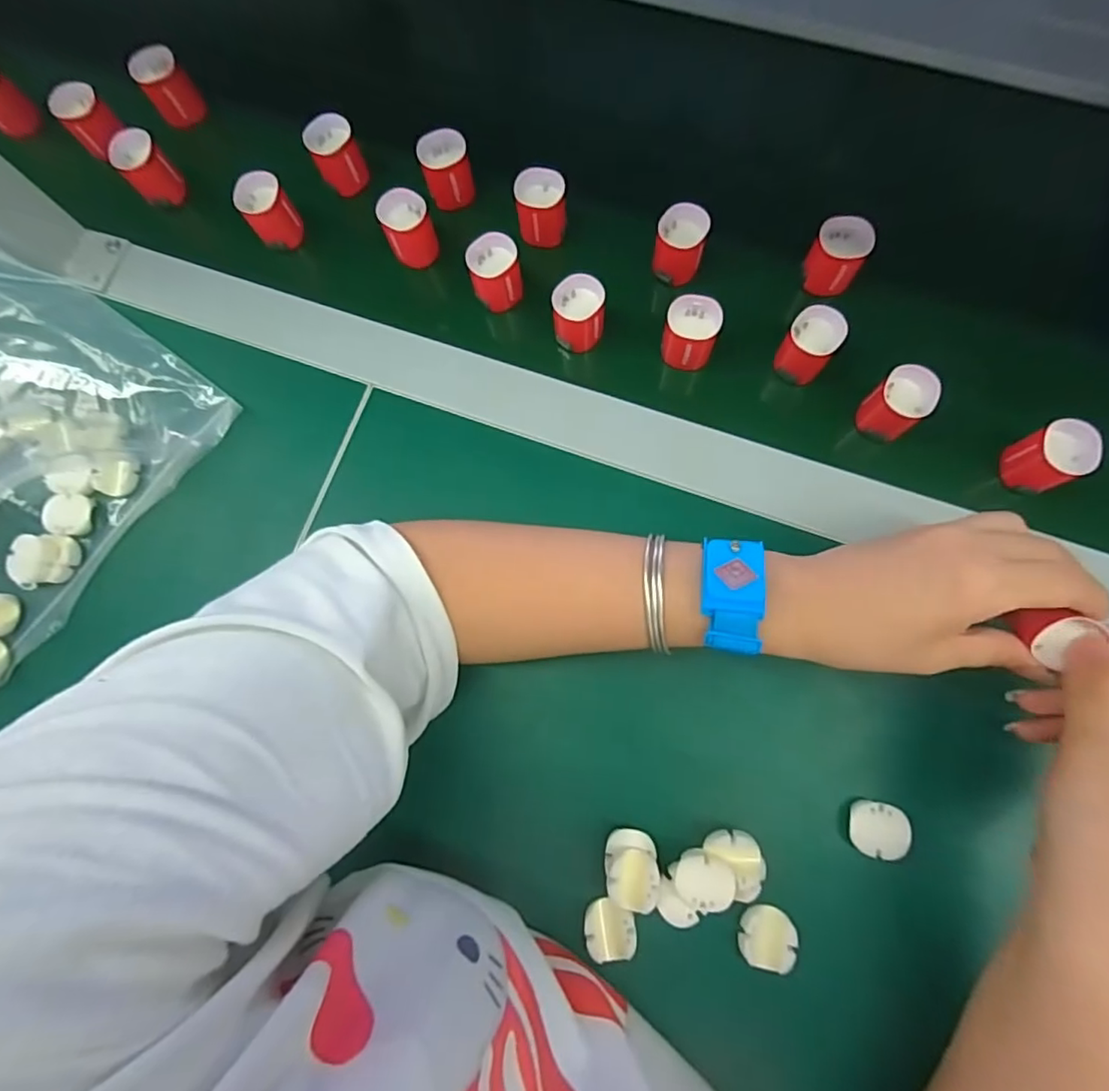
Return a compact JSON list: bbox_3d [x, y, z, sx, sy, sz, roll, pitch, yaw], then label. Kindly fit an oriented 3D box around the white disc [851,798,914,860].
[{"bbox_3d":[0.161,0.141,0.292,0.026,0.013,0.025,-1,81,3],"label":"white disc"}]

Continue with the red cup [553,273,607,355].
[{"bbox_3d":[0.015,-0.140,0.353,0.030,0.037,0.028,-1,81,3],"label":"red cup"}]

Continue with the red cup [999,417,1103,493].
[{"bbox_3d":[0.269,-0.048,0.318,0.030,0.031,0.032,-1,81,3],"label":"red cup"}]

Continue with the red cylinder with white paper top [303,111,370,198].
[{"bbox_3d":[-0.143,-0.258,0.387,0.031,0.033,0.031,-1,81,3],"label":"red cylinder with white paper top"}]

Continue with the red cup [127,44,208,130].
[{"bbox_3d":[-0.270,-0.321,0.411,0.031,0.037,0.033,-1,81,3],"label":"red cup"}]

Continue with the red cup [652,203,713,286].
[{"bbox_3d":[0.077,-0.184,0.358,0.030,0.034,0.030,-1,81,3],"label":"red cup"}]

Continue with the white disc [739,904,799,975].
[{"bbox_3d":[0.104,0.192,0.286,0.025,0.011,0.027,-1,81,3],"label":"white disc"}]

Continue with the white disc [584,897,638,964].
[{"bbox_3d":[0.028,0.191,0.290,0.024,0.005,0.027,-7,80,2],"label":"white disc"}]

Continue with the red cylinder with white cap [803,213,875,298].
[{"bbox_3d":[0.169,-0.173,0.350,0.030,0.031,0.031,-1,81,3],"label":"red cylinder with white cap"}]

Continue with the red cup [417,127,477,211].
[{"bbox_3d":[-0.069,-0.243,0.380,0.030,0.033,0.030,-1,81,3],"label":"red cup"}]

